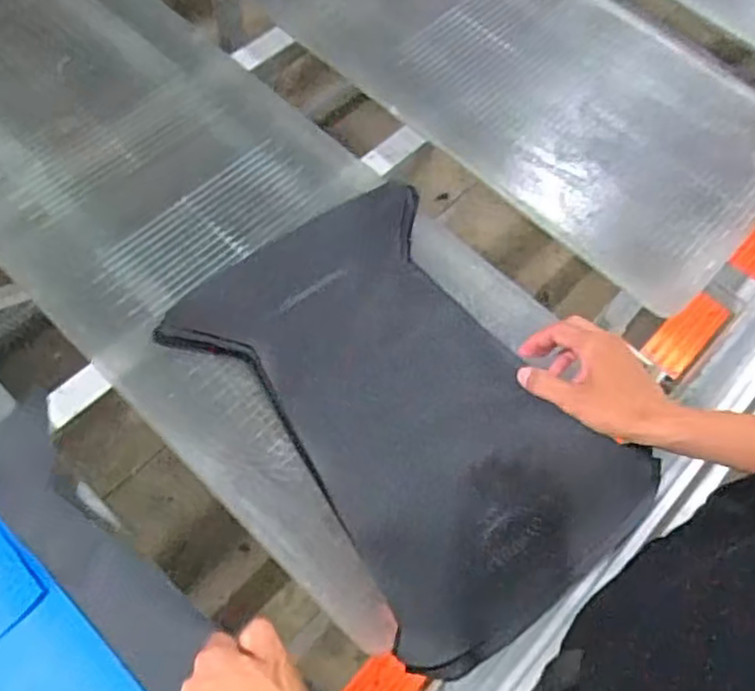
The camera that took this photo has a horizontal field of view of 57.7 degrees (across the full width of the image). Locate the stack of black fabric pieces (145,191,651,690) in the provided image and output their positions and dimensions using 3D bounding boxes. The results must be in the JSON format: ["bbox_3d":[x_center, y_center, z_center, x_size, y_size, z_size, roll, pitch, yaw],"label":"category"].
[{"bbox_3d":[0.022,0.050,0.718,0.292,0.036,0.492,-35,72,-18],"label":"stack of black fabric pieces"}]

